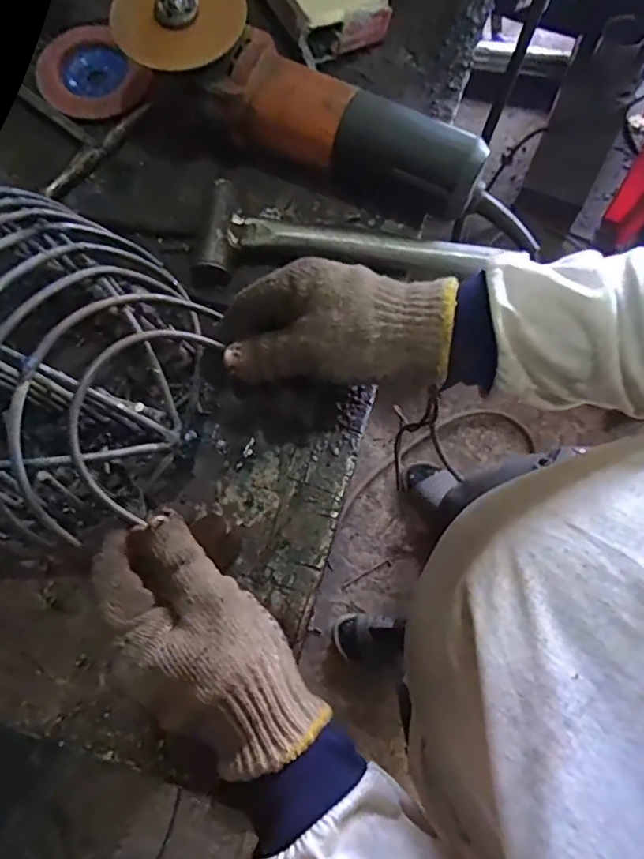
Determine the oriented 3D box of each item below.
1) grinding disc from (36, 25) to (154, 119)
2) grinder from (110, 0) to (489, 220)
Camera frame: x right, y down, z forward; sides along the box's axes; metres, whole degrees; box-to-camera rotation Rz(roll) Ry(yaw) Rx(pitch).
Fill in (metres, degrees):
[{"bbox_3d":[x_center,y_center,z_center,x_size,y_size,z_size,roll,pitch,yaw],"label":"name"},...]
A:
[{"bbox_3d":[-0.198,-0.303,0.488,0.078,0.016,0.087,33,69,-9],"label":"grinding disc"},{"bbox_3d":[-0.010,-0.248,0.416,0.276,0.071,0.087,21,76,5],"label":"grinder"}]

